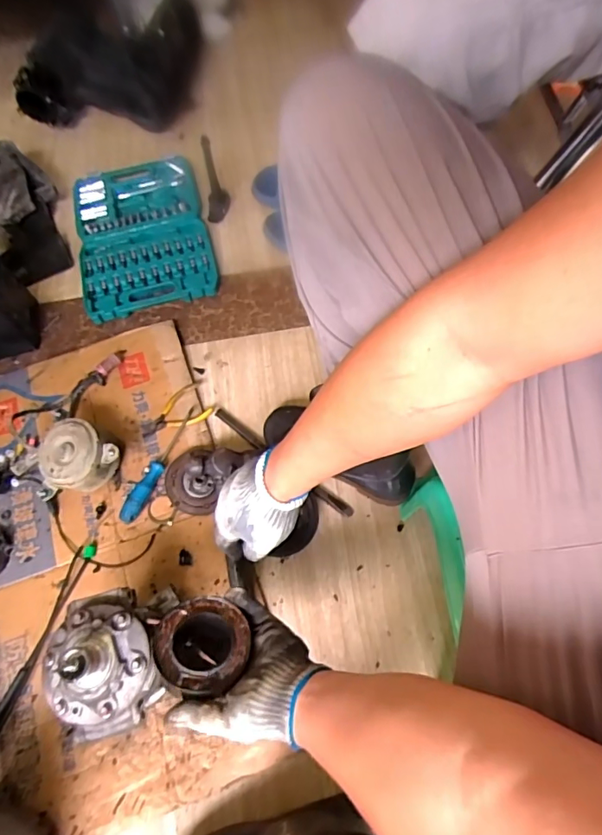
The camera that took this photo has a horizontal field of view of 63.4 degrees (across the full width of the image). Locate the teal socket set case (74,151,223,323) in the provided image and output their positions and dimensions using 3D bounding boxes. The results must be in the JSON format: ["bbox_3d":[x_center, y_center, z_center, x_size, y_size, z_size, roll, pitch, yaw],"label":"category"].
[{"bbox_3d":[-0.320,-0.378,0.985,0.252,0.041,0.395,-15,63,-4],"label":"teal socket set case"}]

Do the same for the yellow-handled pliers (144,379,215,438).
[{"bbox_3d":[-0.199,-0.007,0.798,0.127,0.009,0.070,-36,67,-14],"label":"yellow-handled pliers"}]

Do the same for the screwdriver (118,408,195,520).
[{"bbox_3d":[-0.222,0.069,0.757,0.030,0.028,0.200,17,66,12],"label":"screwdriver"}]

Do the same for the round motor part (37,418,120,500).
[{"bbox_3d":[-0.332,0.059,0.737,0.125,0.079,0.097,-14,63,-4],"label":"round motor part"}]

